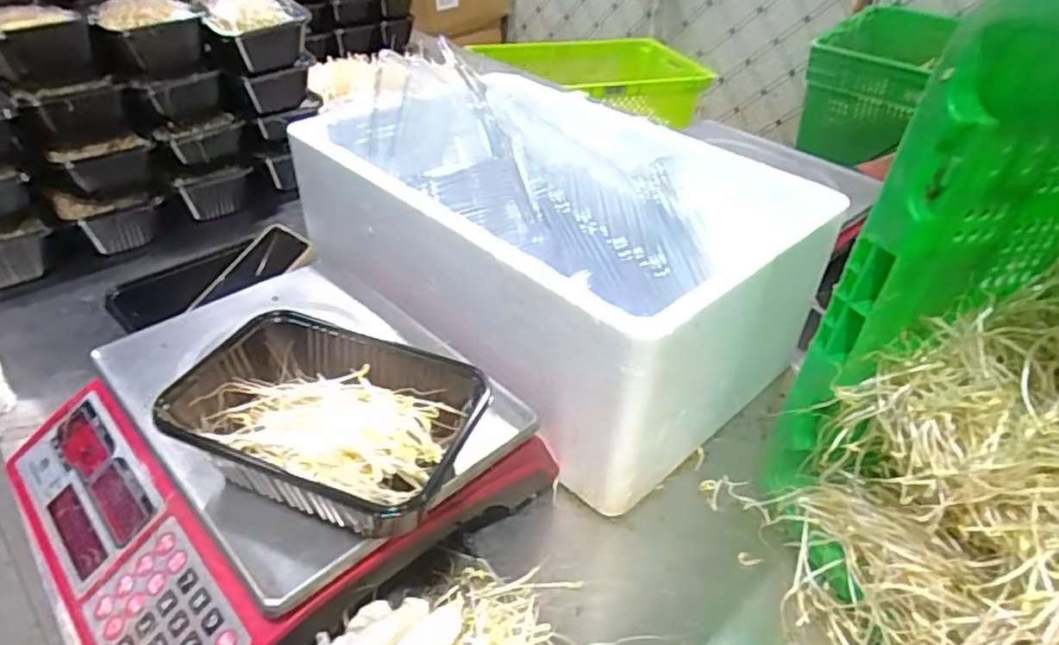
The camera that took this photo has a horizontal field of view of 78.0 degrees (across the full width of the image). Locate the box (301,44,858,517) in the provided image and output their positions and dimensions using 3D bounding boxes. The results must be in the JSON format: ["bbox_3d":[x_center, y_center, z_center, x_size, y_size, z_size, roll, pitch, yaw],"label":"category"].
[{"bbox_3d":[0.013,-0.068,0.684,0.326,0.208,0.469,-30,47,-35],"label":"box"}]

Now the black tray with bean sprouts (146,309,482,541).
[{"bbox_3d":[-0.133,0.065,0.425,0.180,0.061,0.126,14,39,17],"label":"black tray with bean sprouts"}]

